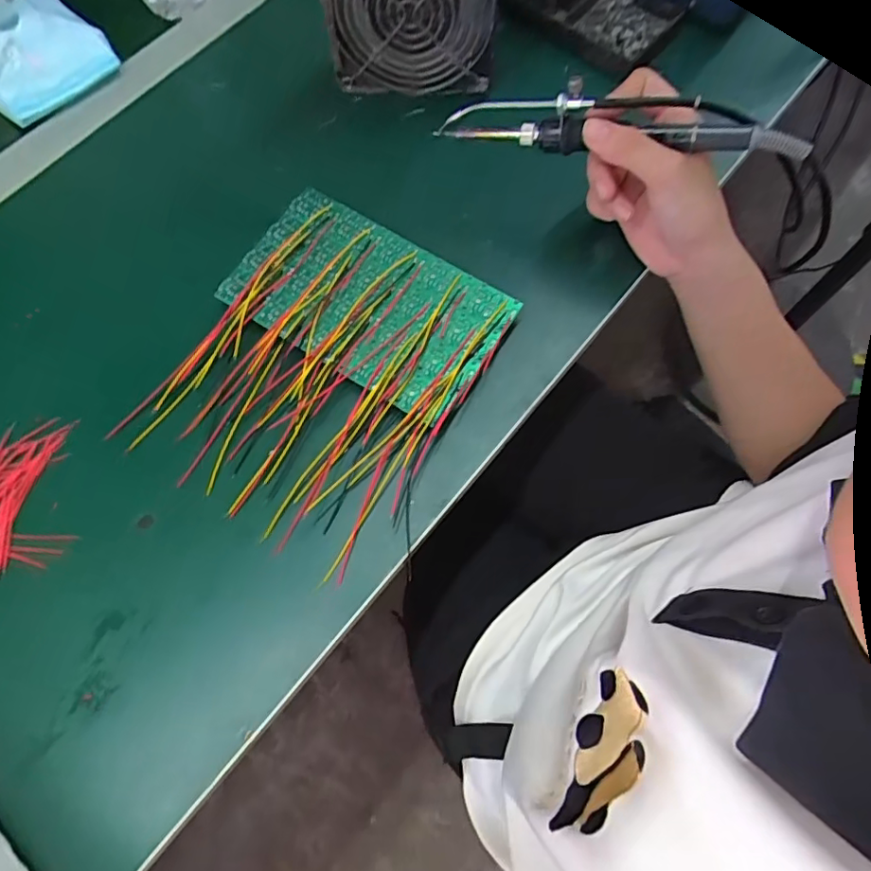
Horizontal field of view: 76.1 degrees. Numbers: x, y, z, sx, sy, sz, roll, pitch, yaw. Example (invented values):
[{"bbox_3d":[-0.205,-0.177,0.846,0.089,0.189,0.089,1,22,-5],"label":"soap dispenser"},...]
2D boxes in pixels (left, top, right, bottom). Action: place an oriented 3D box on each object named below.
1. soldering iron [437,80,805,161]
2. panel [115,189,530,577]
[{"bbox_3d":[0.104,-0.183,0.323,0.207,0.042,0.020,10,70,11],"label":"soldering iron"},{"bbox_3d":[-0.069,-0.041,0.350,0.176,0.021,0.204,27,73,11],"label":"panel"}]

